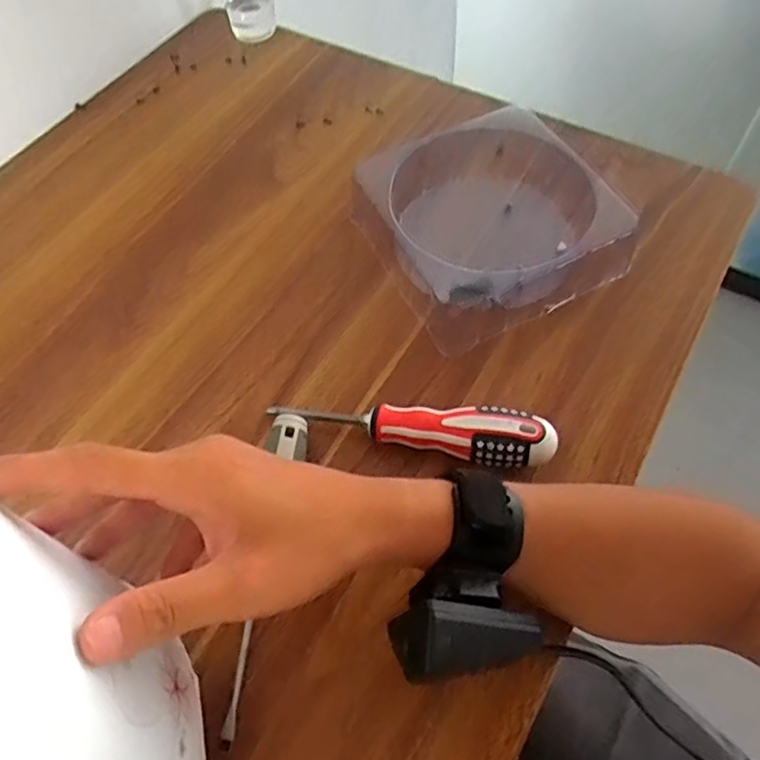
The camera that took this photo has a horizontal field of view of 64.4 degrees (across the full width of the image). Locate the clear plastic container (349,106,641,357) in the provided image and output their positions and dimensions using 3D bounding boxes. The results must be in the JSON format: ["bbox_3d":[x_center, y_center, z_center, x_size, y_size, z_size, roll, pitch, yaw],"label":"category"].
[{"bbox_3d":[0.085,-0.128,0.477,0.172,0.055,0.171,-27,62,-13],"label":"clear plastic container"}]

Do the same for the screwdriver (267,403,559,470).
[{"bbox_3d":[0.019,0.035,0.388,0.176,0.041,0.034,4,59,4],"label":"screwdriver"}]

